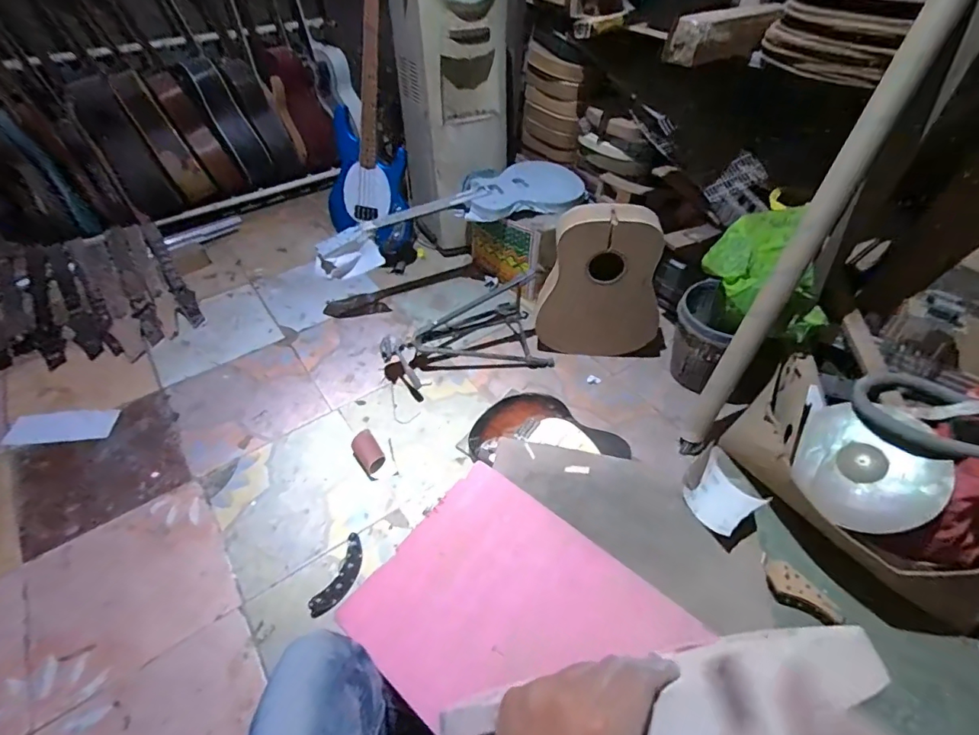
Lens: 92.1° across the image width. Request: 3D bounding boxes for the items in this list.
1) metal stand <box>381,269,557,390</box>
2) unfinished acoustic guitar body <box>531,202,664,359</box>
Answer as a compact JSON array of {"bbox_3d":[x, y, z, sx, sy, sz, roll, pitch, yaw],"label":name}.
[{"bbox_3d":[-0.079,-0.144,1.477,0.525,0.274,0.257,-10,48,-9],"label":"metal stand"},{"bbox_3d":[0.346,-0.249,1.424,0.371,0.461,0.150,4,51,-1],"label":"unfinished acoustic guitar body"}]

